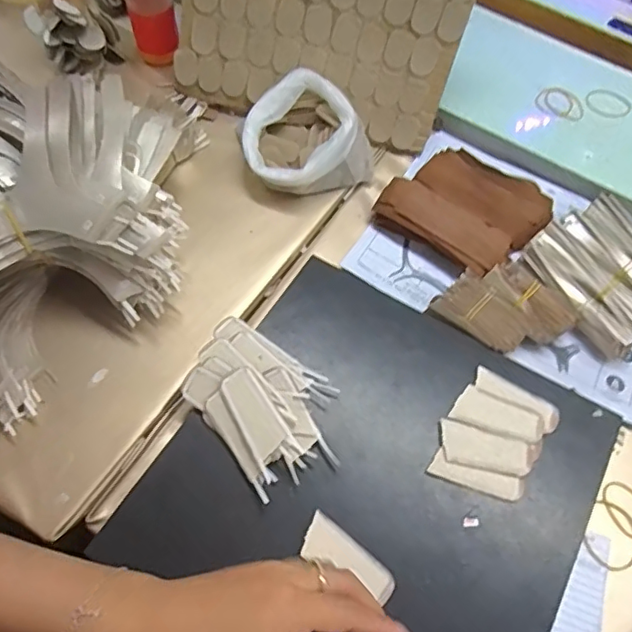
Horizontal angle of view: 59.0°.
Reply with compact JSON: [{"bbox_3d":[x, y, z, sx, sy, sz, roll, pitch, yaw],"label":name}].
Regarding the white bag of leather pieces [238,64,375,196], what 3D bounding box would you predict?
[{"bbox_3d":[-0.014,-0.183,0.572,0.125,0.067,0.108,-19,65,-14],"label":"white bag of leather pieces"}]

